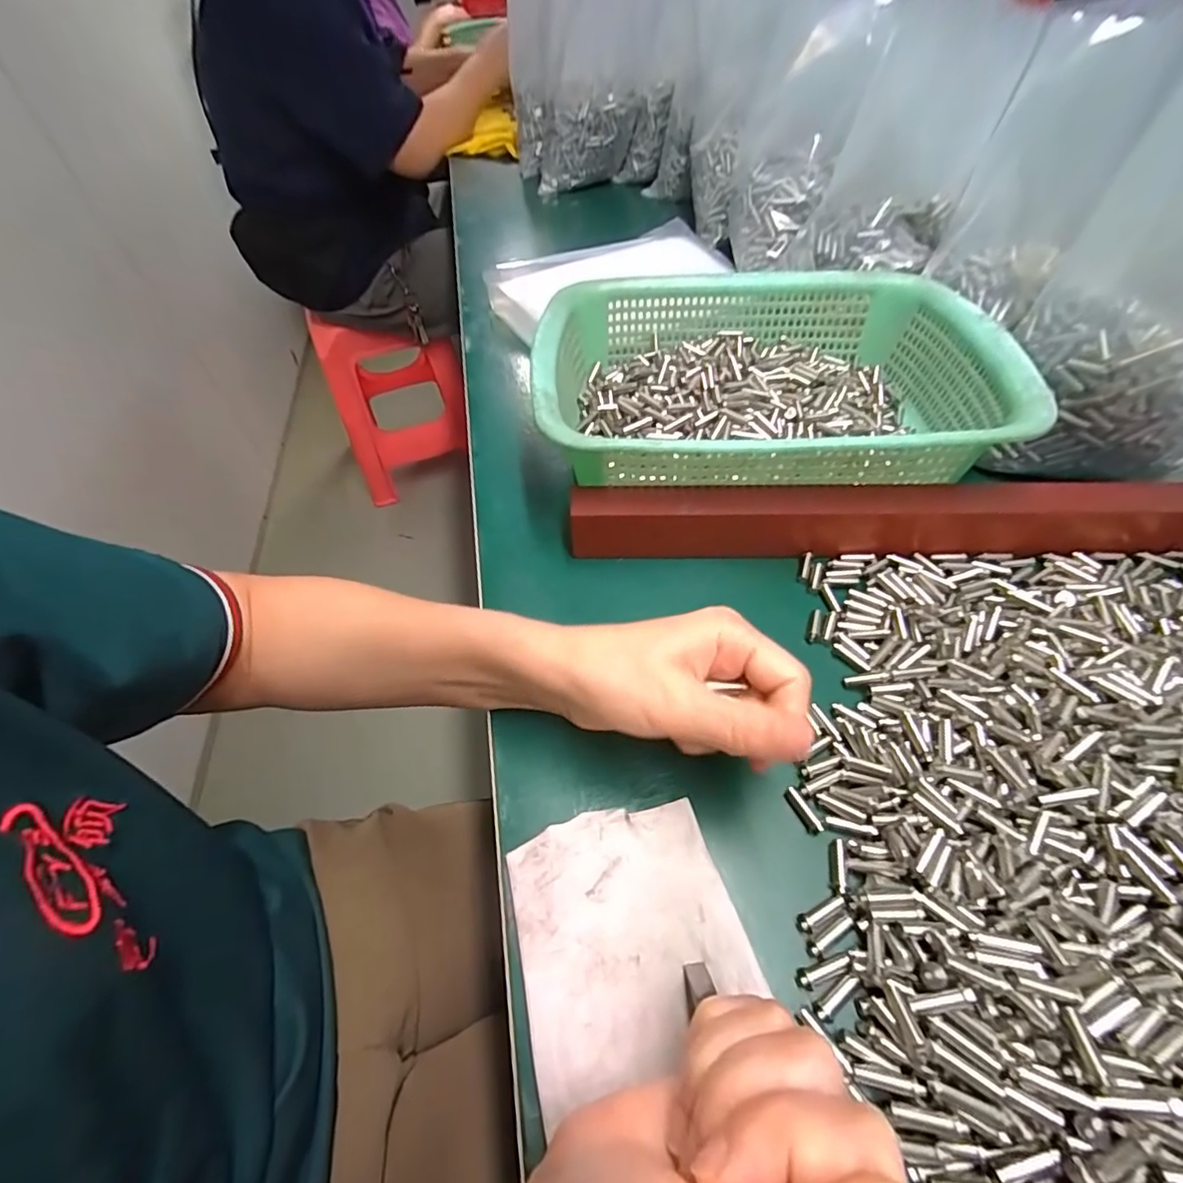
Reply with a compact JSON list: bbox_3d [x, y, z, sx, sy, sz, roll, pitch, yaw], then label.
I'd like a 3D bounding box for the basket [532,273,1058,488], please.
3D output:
[{"bbox_3d":[0.113,-0.146,0.375,0.286,0.068,0.216,-1,53,3],"label":"basket"}]

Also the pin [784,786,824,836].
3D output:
[{"bbox_3d":[0.094,0.097,0.239,0.006,0.004,0.020,-22,55,-13],"label":"pin"}]

